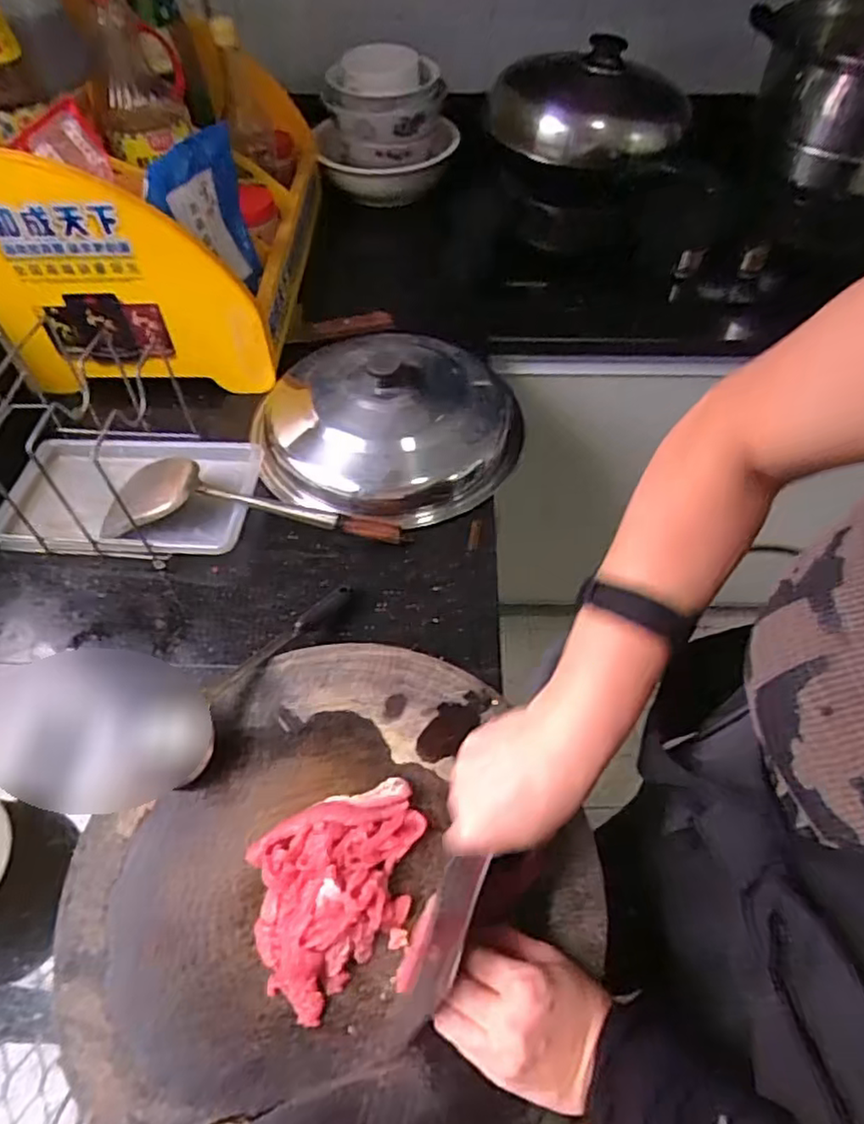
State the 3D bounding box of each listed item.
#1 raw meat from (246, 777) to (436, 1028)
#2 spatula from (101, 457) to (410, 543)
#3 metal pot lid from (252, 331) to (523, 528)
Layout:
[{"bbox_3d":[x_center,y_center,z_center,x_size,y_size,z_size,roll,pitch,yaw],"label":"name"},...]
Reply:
[{"bbox_3d":[-0.059,0.224,0.446,0.119,0.029,0.124,-14,55,-9],"label":"raw meat"},{"bbox_3d":[-0.185,-0.064,0.691,0.304,0.069,0.081,-3,53,-1],"label":"spatula"},{"bbox_3d":[-0.054,-0.175,0.768,0.308,0.078,0.286,0,53,0],"label":"metal pot lid"}]

